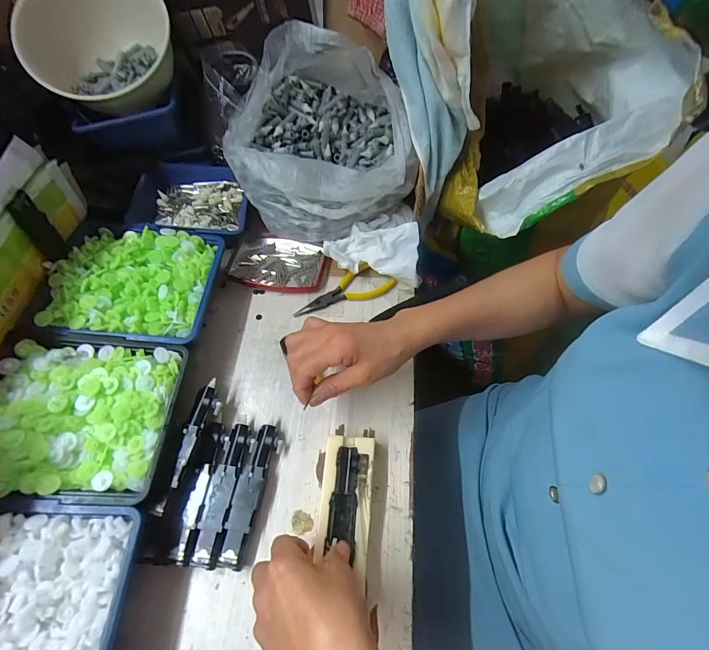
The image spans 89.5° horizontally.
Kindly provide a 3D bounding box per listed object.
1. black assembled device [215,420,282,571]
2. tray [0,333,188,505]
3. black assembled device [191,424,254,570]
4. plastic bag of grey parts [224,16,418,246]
[{"bbox_3d":[-0.095,0.154,0.333,0.026,0.019,0.117,11,62,9],"label":"black assembled device"},{"bbox_3d":[-0.248,0.077,0.321,0.154,0.034,0.144,0,61,3],"label":"tray"},{"bbox_3d":[-0.121,0.154,0.334,0.026,0.019,0.117,8,61,7],"label":"black assembled device"},{"bbox_3d":[-0.049,-0.232,0.458,0.215,0.167,0.218,-18,61,-7],"label":"plastic bag of grey parts"}]

